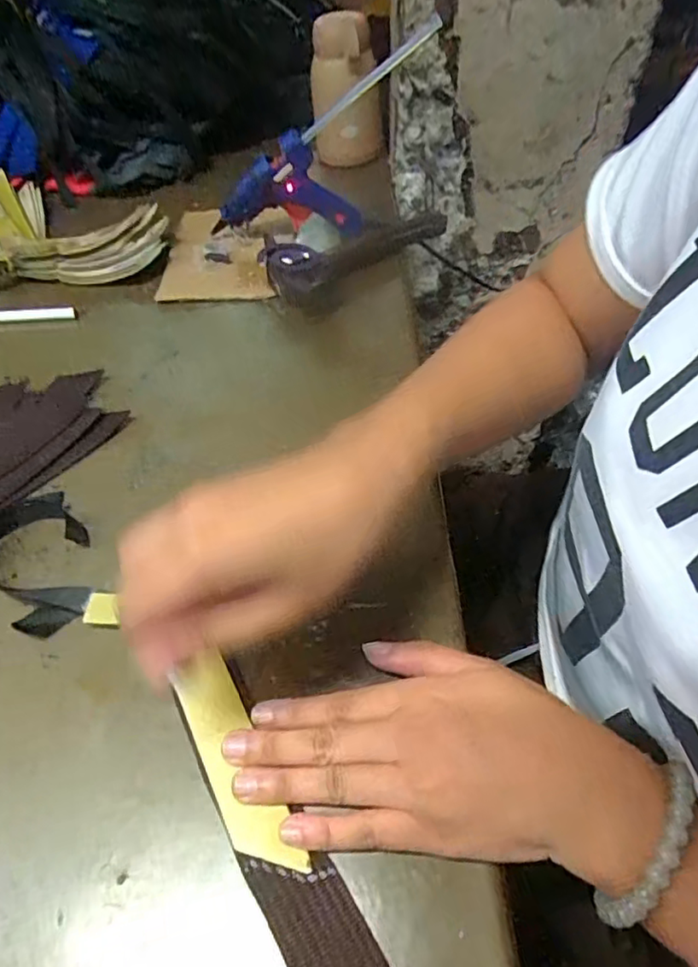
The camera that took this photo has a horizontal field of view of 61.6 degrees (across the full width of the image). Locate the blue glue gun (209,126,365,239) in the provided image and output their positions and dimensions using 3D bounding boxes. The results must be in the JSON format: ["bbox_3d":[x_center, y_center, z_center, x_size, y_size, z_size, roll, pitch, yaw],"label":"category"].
[{"bbox_3d":[-0.059,-0.268,0.542,0.136,0.100,0.024,-5,50,-1],"label":"blue glue gun"}]

